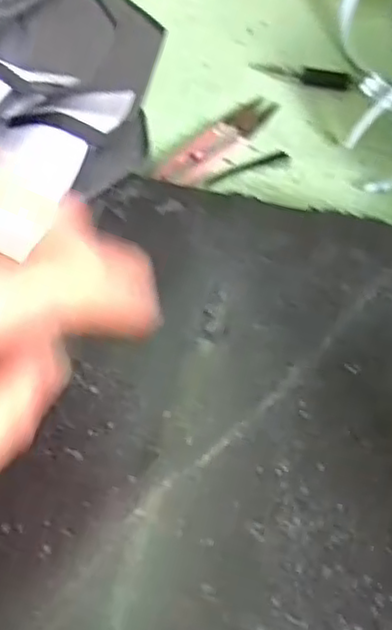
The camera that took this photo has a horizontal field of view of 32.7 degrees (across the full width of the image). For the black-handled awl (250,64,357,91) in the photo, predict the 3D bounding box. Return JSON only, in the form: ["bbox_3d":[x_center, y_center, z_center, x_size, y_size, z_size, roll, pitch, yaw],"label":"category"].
[{"bbox_3d":[0.069,-0.153,0.424,0.067,0.007,0.011,12,64,9],"label":"black-handled awl"}]

